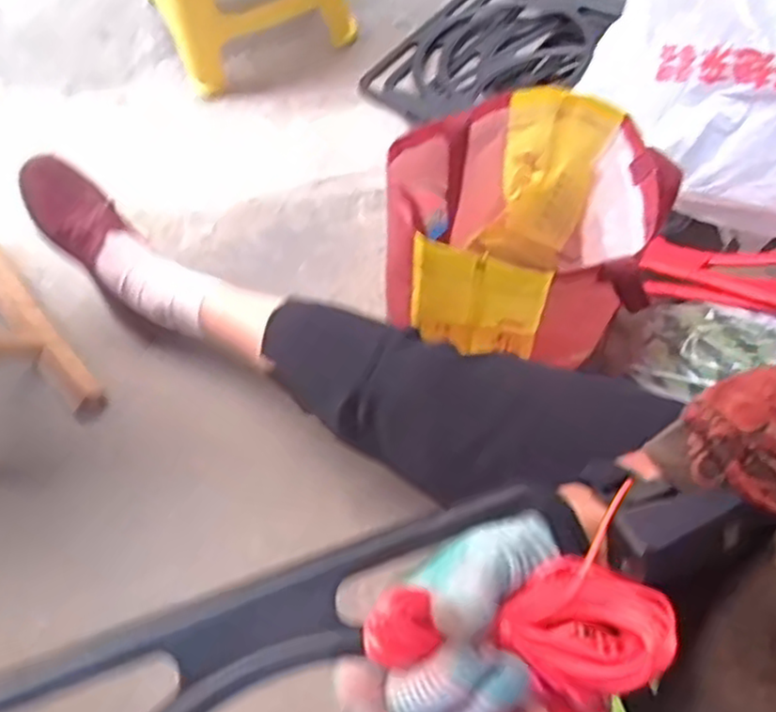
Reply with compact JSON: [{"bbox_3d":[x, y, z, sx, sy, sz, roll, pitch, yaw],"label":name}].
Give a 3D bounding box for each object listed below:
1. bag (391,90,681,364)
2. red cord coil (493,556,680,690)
[{"bbox_3d":[0.131,-0.114,0.752,0.251,0.226,0.211,4,66,3],"label":"bag"},{"bbox_3d":[0.091,0.123,0.327,0.069,0.020,0.056,26,69,12],"label":"red cord coil"}]

